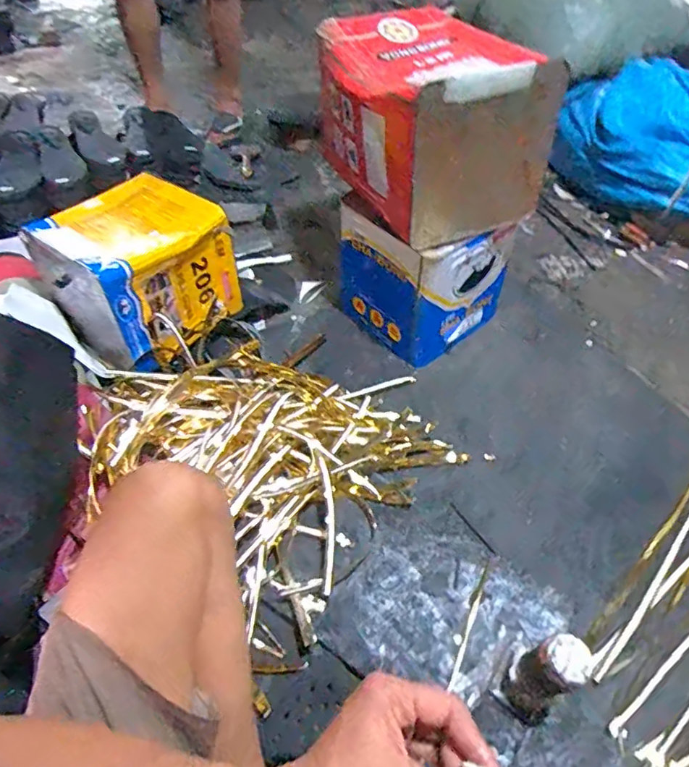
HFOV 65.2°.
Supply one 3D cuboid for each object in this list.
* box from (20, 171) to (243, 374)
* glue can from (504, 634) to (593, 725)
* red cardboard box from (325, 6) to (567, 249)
[{"bbox_3d":[-0.368,-0.206,0.994,0.222,0.218,0.283,36,60,28],"label":"box"},{"bbox_3d":[0.232,0.344,0.629,0.066,0.163,0.067,-25,55,-18],"label":"glue can"},{"bbox_3d":[0.135,-0.428,0.876,0.272,0.223,0.343,-21,52,-14],"label":"red cardboard box"}]

